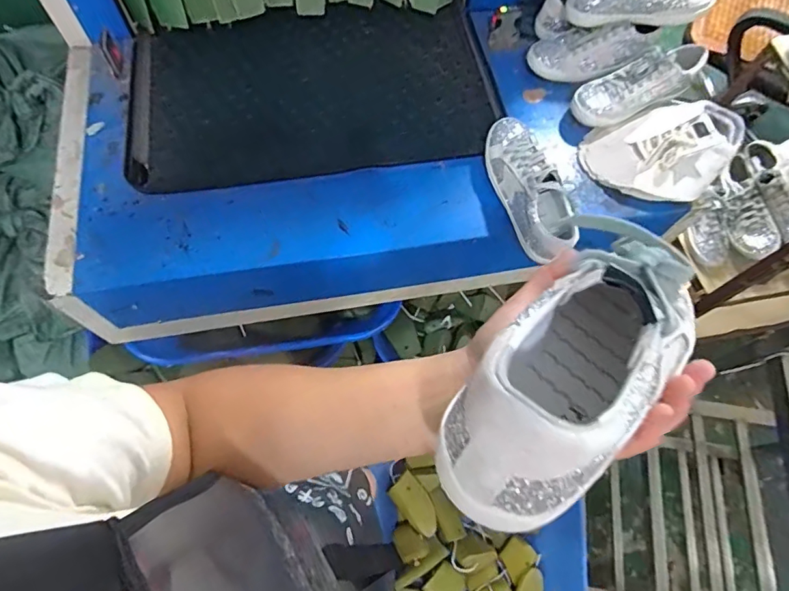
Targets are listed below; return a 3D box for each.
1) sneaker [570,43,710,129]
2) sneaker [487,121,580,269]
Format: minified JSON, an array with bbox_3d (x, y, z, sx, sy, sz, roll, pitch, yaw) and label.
[{"bbox_3d":[0.423,-0.366,0.838,0.246,0.082,0.082,-22,66,-10],"label":"sneaker"},{"bbox_3d":[0.198,-0.172,0.749,0.079,0.075,0.237,-13,65,-6],"label":"sneaker"}]

